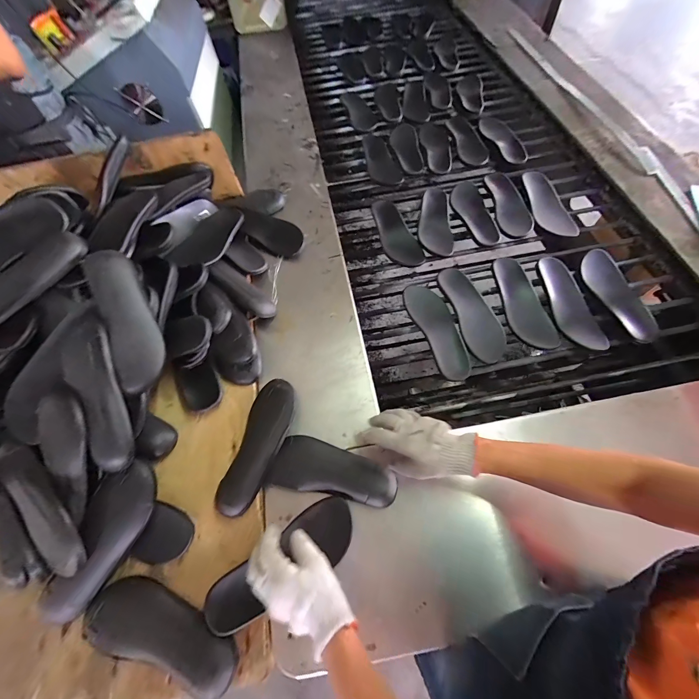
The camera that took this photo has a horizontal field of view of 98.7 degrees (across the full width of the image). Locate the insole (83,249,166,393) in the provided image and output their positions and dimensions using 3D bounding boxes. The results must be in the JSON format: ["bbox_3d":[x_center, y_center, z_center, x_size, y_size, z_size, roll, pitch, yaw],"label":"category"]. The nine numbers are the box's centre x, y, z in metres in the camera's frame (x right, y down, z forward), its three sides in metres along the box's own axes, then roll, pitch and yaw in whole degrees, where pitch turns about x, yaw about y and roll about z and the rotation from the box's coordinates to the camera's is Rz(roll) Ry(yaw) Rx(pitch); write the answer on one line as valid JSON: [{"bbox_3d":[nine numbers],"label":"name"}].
[{"bbox_3d":[-0.383,-0.054,0.522,0.078,0.025,0.243,-18,94,-34],"label":"insole"}]

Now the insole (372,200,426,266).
[{"bbox_3d":[0.114,-0.317,0.800,0.087,0.034,0.226,-23,65,-7],"label":"insole"}]

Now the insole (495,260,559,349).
[{"bbox_3d":[0.402,-0.112,0.680,0.096,0.024,0.229,-7,64,0],"label":"insole"}]

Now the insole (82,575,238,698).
[{"bbox_3d":[-0.281,0.418,0.448,0.245,0.037,0.098,13,66,9],"label":"insole"}]

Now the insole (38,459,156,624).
[{"bbox_3d":[-0.396,0.308,0.484,0.088,0.024,0.240,24,76,-11],"label":"insole"}]

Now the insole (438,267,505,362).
[{"bbox_3d":[0.279,-0.085,0.685,0.085,0.027,0.233,-14,65,-3],"label":"insole"}]

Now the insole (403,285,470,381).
[{"bbox_3d":[0.201,-0.048,0.672,0.082,0.019,0.235,-21,65,-7],"label":"insole"}]

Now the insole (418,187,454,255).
[{"bbox_3d":[0.236,-0.350,0.835,0.082,0.173,0.041,-19,21,-5],"label":"insole"}]

